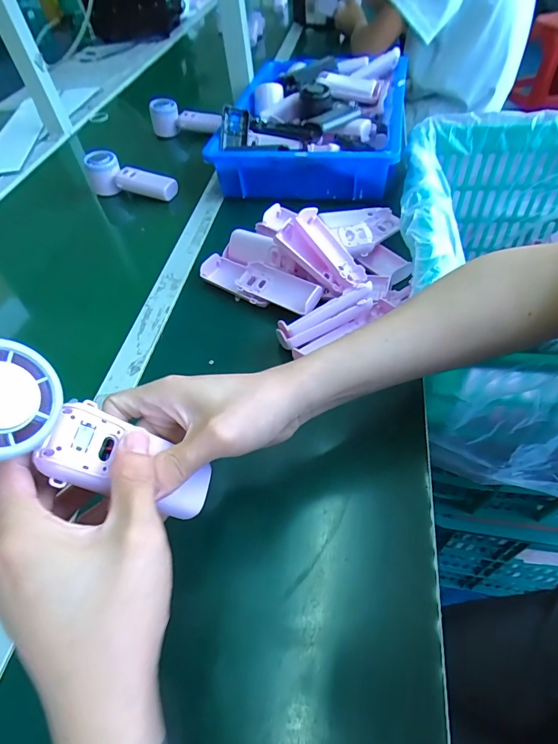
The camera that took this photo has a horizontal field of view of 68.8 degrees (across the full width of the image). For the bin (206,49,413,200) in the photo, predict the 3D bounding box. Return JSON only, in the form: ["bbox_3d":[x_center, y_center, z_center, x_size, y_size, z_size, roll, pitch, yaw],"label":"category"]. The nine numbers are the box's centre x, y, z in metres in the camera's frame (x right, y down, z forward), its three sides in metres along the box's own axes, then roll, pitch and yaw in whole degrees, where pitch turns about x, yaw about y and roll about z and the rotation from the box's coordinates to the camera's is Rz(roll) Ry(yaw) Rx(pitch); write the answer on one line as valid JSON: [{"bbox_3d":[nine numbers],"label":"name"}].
[{"bbox_3d":[0.066,-0.453,0.725,0.292,0.102,0.413,6,52,11],"label":"bin"}]

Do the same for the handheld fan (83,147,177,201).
[{"bbox_3d":[-0.253,-0.335,0.697,0.161,0.053,0.048,15,54,17],"label":"handheld fan"}]

